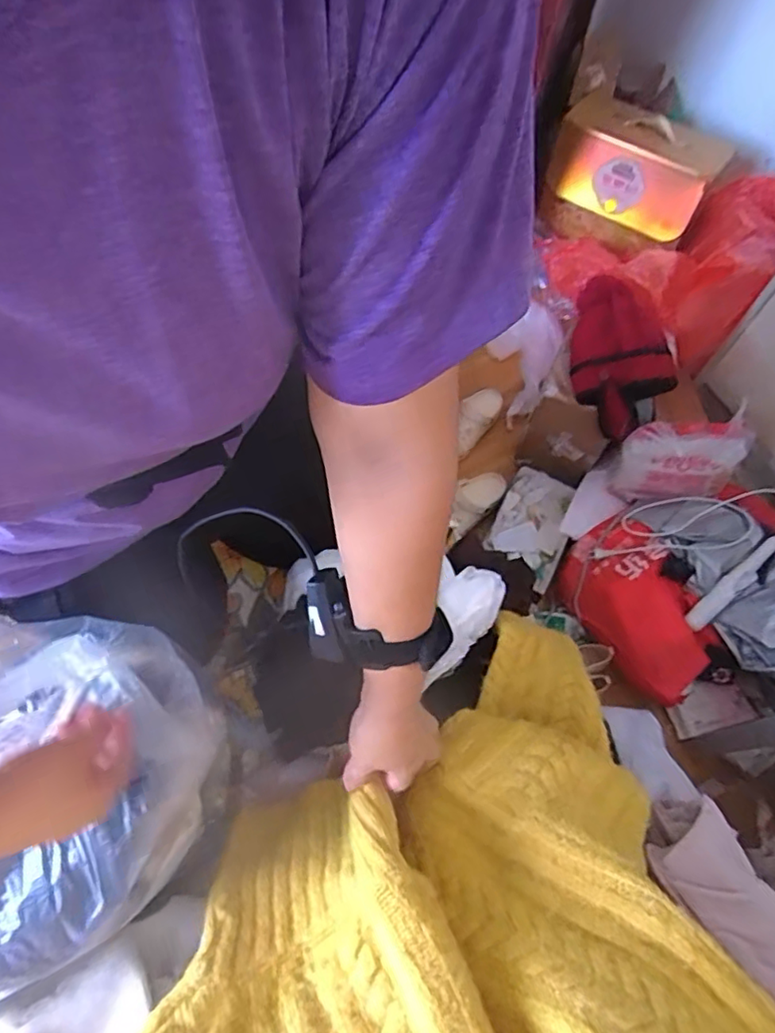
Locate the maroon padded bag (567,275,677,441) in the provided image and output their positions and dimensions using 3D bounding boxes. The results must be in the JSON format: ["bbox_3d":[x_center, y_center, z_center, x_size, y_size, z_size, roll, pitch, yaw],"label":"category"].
[{"bbox_3d":[0.488,-0.354,1.239,0.190,0.094,0.367,-18,57,29],"label":"maroon padded bag"}]

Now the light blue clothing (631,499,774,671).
[{"bbox_3d":[0.665,0.125,1.142,0.189,0.130,0.406,-12,49,-9],"label":"light blue clothing"}]

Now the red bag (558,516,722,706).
[{"bbox_3d":[0.499,0.180,1.174,0.188,0.122,0.364,-20,65,-13],"label":"red bag"}]

